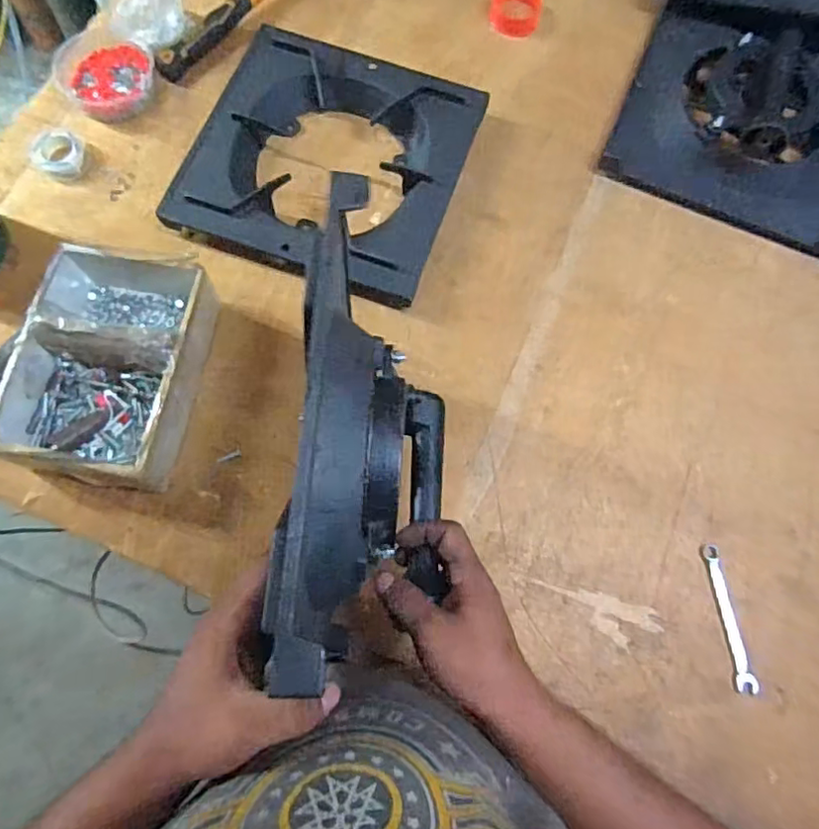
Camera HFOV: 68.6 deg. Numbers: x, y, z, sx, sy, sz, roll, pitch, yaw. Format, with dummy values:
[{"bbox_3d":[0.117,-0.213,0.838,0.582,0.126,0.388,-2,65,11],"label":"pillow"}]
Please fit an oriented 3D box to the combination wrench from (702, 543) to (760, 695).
[{"bbox_3d":[0.317,0.201,0.595,0.018,0.006,0.140,-7,73,-5],"label":"combination wrench"}]

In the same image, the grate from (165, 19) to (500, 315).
[{"bbox_3d":[-0.093,-0.299,0.716,0.302,0.051,0.310,20,73,3],"label":"grate"}]

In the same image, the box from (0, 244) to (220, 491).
[{"bbox_3d":[-0.299,-0.052,0.596,0.159,0.085,0.226,6,73,-1],"label":"box"}]

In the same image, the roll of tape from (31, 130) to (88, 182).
[{"bbox_3d":[-0.413,-0.307,0.708,0.067,0.017,0.056,35,74,8],"label":"roll of tape"}]

